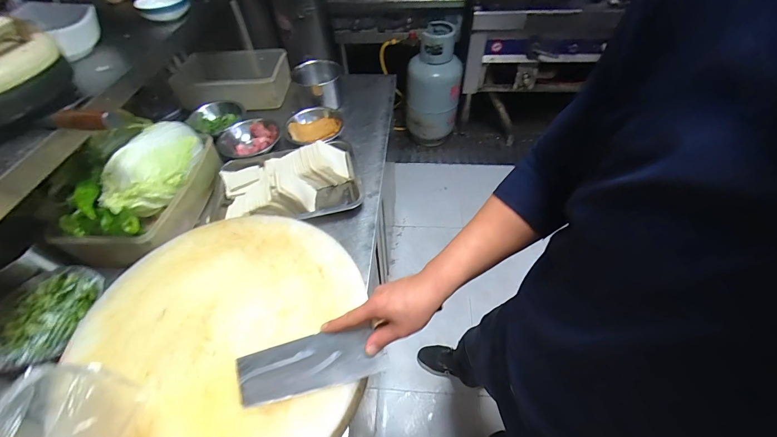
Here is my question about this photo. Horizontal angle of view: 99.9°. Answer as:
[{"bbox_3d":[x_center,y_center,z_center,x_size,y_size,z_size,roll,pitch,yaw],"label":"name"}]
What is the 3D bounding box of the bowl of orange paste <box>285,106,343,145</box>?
[{"bbox_3d":[-0.207,-0.258,0.931,0.167,0.038,0.154,-1,51,2],"label":"bowl of orange paste"}]

